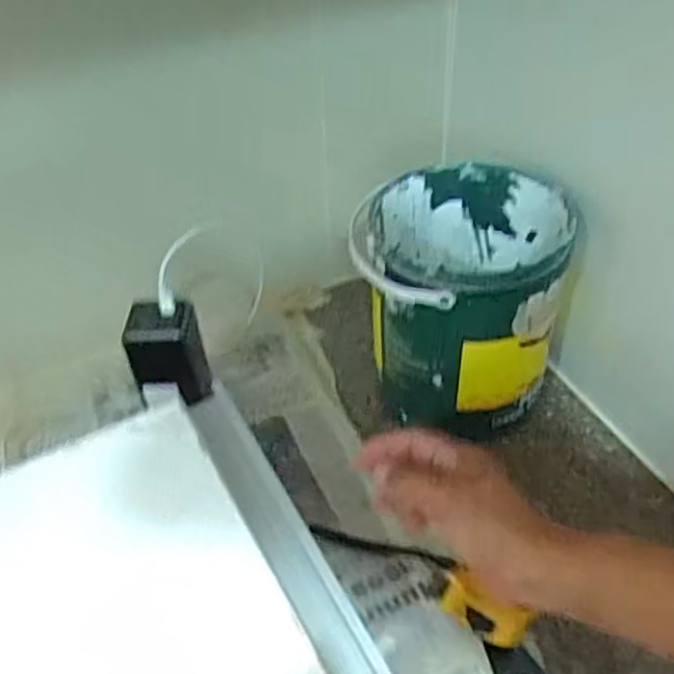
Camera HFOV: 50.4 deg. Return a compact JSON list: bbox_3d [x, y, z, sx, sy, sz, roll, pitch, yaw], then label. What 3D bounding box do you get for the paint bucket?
[{"bbox_3d":[0.114,-0.033,0.664,0.165,0.191,0.169,-3,41,2],"label":"paint bucket"}]

